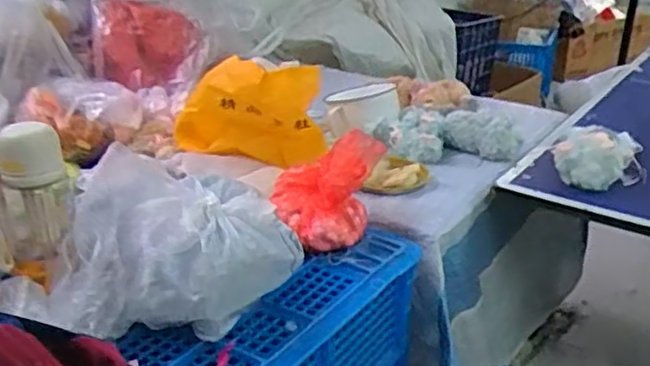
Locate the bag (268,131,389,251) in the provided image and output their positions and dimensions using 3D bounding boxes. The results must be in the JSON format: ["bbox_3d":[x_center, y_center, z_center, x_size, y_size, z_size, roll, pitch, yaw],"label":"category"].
[{"bbox_3d":[0.005,0.012,0.946,0.155,0.106,0.153,0,25,1],"label":"bag"}]

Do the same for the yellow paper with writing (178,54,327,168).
[{"bbox_3d":[-0.118,-0.098,1.128,0.259,0.243,0.076,-4,53,11],"label":"yellow paper with writing"}]

